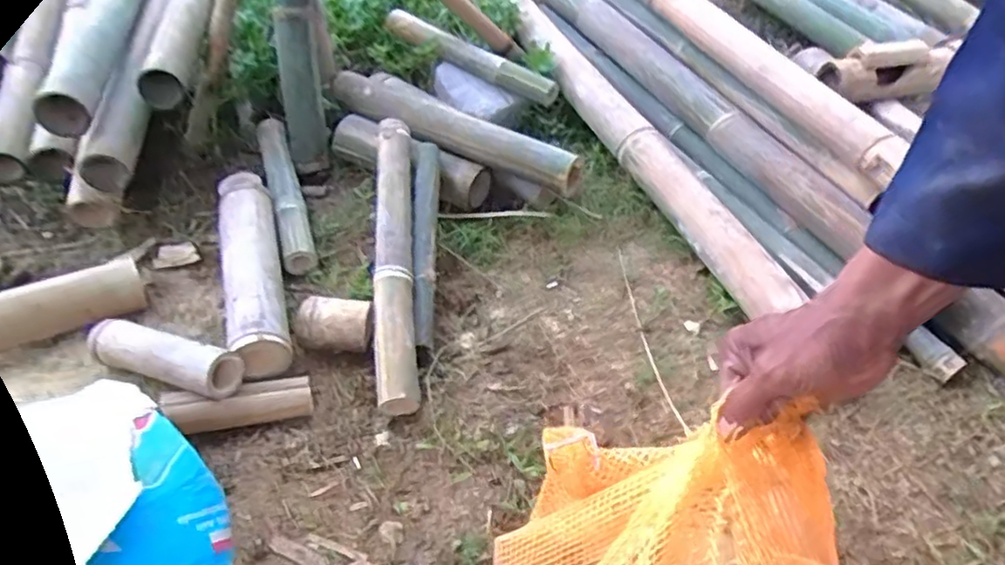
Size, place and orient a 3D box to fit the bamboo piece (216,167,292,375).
[{"bbox_3d":[-0.392,-0.027,1.034,0.086,0.072,0.400,-14,47,-12],"label":"bamboo piece"}]

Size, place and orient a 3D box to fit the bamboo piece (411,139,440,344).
[{"bbox_3d":[-0.127,-0.070,1.072,0.040,0.039,0.370,-1,72,0],"label":"bamboo piece"}]

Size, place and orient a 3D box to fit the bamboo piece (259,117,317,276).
[{"bbox_3d":[-0.391,-0.174,1.184,0.058,0.057,0.378,-14,62,-12],"label":"bamboo piece"}]

